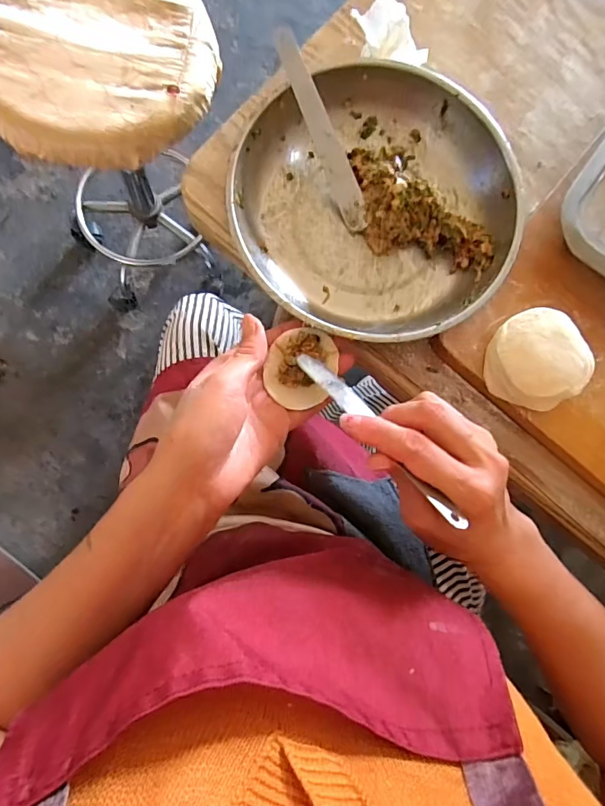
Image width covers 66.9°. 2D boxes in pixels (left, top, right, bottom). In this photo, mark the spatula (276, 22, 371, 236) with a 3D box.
[{"bbox_3d":[0.015,-0.212,0.364,0.021,0.004,0.151,-21,107,22],"label":"spatula"}]

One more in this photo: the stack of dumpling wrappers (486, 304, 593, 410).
[{"bbox_3d":[0.171,-0.031,0.338,0.070,0.046,0.071,2,82,-6],"label":"stack of dumpling wrappers"}]

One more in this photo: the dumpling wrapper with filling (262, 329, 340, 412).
[{"bbox_3d":[0.000,-0.026,0.340,0.048,0.012,0.057,19,81,-3],"label":"dumpling wrapper with filling"}]

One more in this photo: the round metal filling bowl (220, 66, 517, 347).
[{"bbox_3d":[0.058,-0.154,0.363,0.215,0.039,0.214,1,82,-6],"label":"round metal filling bowl"}]

